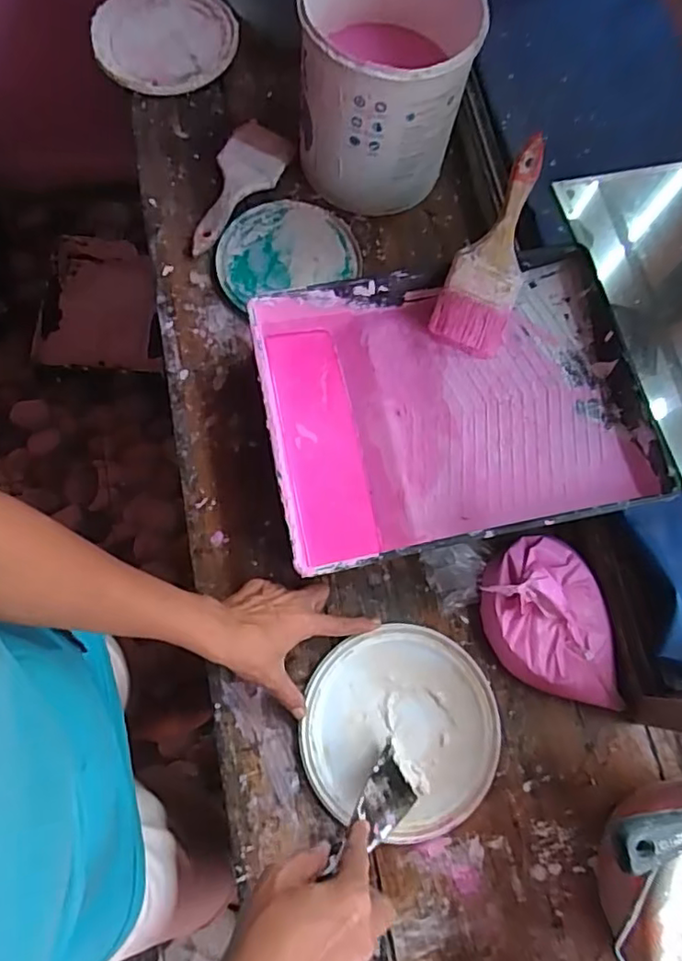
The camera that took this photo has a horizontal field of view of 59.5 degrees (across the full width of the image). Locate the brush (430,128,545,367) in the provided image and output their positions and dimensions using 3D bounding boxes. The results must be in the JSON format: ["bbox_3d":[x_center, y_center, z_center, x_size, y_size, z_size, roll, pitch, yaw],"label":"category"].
[{"bbox_3d":[0.152,-0.227,0.586,0.071,0.023,0.202,20,100,6],"label":"brush"}]

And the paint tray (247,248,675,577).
[{"bbox_3d":[0.104,-0.070,0.588,0.349,0.066,0.272,-10,73,-7],"label":"paint tray"}]

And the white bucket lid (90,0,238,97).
[{"bbox_3d":[-0.222,-0.558,0.750,0.170,0.024,0.165,1,72,-3],"label":"white bucket lid"}]

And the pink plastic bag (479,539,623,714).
[{"bbox_3d":[0.195,0.133,0.560,0.119,0.050,0.160,-4,73,-5],"label":"pink plastic bag"}]

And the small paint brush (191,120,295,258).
[{"bbox_3d":[-0.122,-0.342,0.696,0.073,0.016,0.193,24,73,4],"label":"small paint brush"}]

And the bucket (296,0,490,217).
[{"bbox_3d":[0.047,-0.425,0.638,0.169,0.170,0.169,1,72,-3],"label":"bucket"}]

